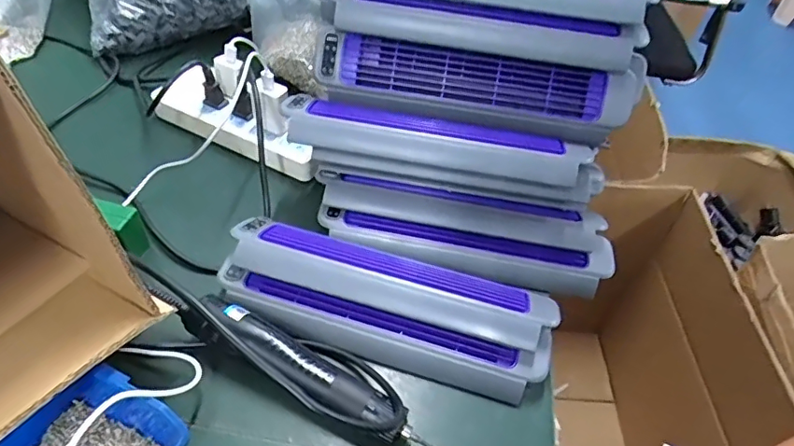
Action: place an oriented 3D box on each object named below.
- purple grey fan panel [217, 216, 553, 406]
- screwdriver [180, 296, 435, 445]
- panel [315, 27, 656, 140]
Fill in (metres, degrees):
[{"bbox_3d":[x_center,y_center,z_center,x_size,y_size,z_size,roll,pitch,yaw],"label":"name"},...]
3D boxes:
[{"bbox_3d":[-0.005,0.058,0.483,0.289,0.057,0.122,16,48,8],"label":"purple grey fan panel"},{"bbox_3d":[-0.069,0.121,0.425,0.237,0.042,0.051,25,50,15],"label":"screwdriver"},{"bbox_3d":[0.077,-0.135,0.501,0.296,0.074,0.035,11,16,3],"label":"panel"}]

